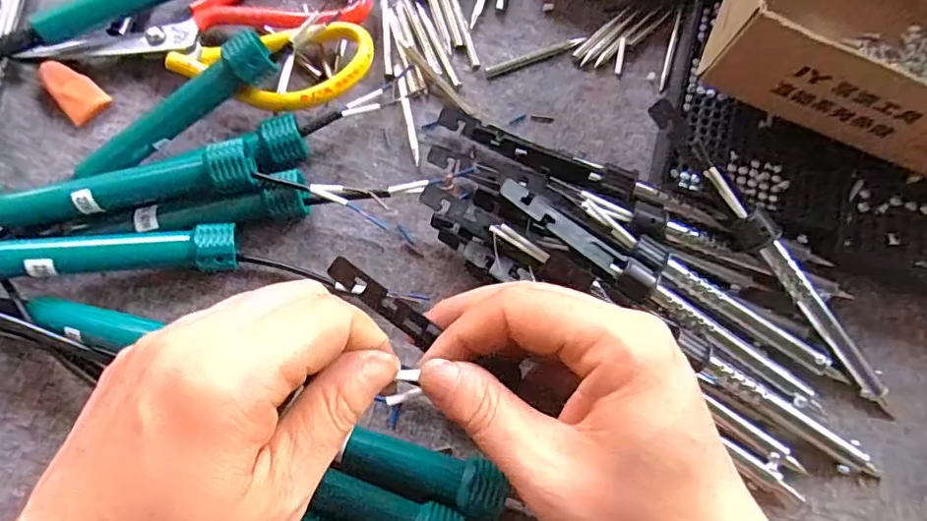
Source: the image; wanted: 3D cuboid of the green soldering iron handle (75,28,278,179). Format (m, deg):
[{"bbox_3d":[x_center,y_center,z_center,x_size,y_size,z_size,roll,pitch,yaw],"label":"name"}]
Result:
[{"bbox_3d":[-0.150,-0.078,0.289,0.115,0.021,0.018,-32,78,7],"label":"green soldering iron handle"}]

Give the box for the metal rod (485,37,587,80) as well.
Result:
[{"bbox_3d":[0.042,-0.122,0.328,0.062,0.004,0.008,-21,77,-6],"label":"metal rod"}]

